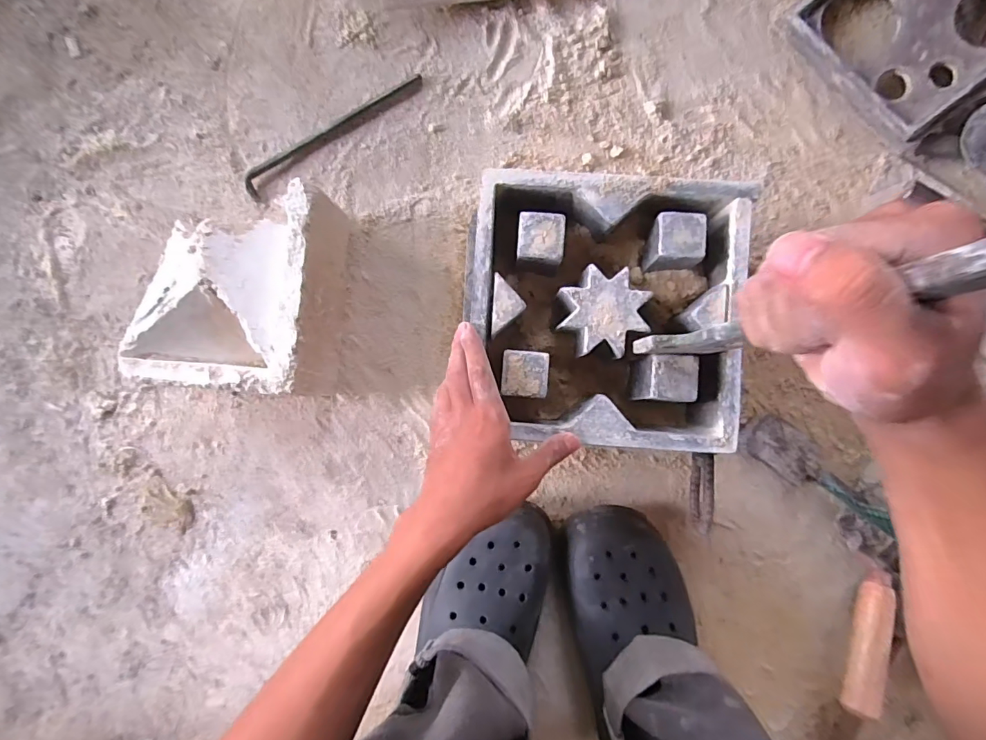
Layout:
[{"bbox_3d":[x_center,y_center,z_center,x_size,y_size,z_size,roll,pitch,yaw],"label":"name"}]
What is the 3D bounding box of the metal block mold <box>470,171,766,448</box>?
[{"bbox_3d":[0.097,-0.049,0.435,0.220,0.087,0.222,3,89,3],"label":"metal block mold"}]

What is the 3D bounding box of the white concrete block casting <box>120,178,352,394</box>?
[{"bbox_3d":[-0.246,-0.079,0.477,0.164,0.103,0.187,7,89,3],"label":"white concrete block casting"}]

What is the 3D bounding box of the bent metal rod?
[{"bbox_3d":[-0.176,-0.261,0.522,0.225,0.007,0.031,-32,87,1],"label":"bent metal rod"}]

